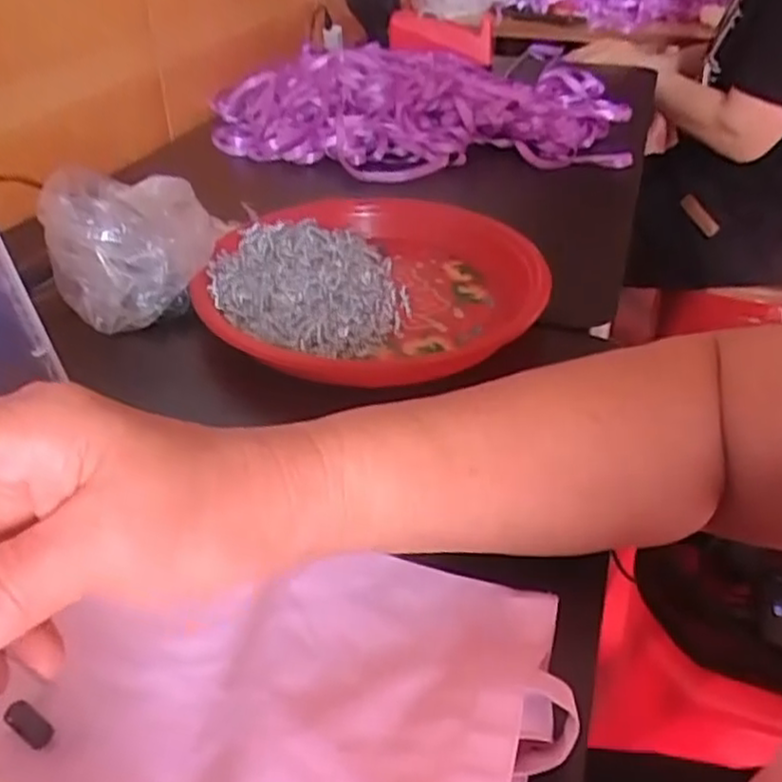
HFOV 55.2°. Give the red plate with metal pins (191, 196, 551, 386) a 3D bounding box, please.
[{"bbox_3d":[-0.015,-0.077,0.521,0.224,0.033,0.212,0,36,0],"label":"red plate with metal pins"}]

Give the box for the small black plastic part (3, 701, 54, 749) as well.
[{"bbox_3d":[-0.131,0.120,0.271,0.019,0.006,0.008,36,45,10],"label":"small black plastic part"}]

